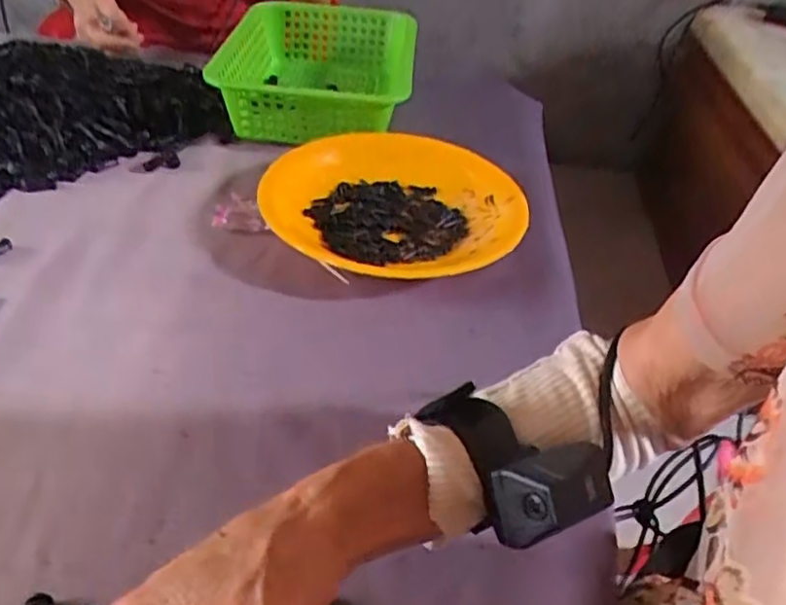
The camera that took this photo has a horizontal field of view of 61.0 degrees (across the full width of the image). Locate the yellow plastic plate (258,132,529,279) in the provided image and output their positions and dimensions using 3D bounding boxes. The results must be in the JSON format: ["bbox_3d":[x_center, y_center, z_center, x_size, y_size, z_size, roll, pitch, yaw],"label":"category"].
[{"bbox_3d":[0.000,-0.090,0.629,0.233,0.050,0.207,26,43,22],"label":"yellow plastic plate"}]

